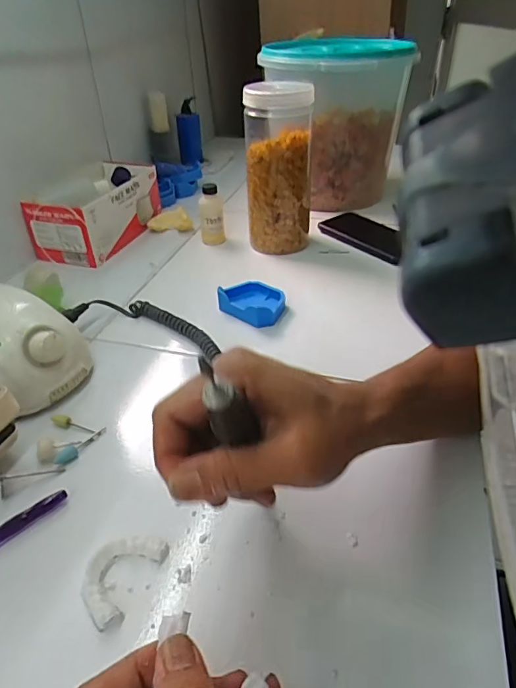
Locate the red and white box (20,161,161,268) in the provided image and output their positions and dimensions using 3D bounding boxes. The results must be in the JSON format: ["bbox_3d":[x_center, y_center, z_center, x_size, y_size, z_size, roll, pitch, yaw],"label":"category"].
[{"bbox_3d":[-0.242,-0.209,0.725,0.106,0.088,0.199,11,39,17],"label":"red and white box"}]

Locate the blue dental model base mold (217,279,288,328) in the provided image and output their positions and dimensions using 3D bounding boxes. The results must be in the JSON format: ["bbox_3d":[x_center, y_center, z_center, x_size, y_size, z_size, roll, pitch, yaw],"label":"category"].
[{"bbox_3d":[-0.002,-0.050,0.565,0.080,0.026,0.062,20,43,26],"label":"blue dental model base mold"}]

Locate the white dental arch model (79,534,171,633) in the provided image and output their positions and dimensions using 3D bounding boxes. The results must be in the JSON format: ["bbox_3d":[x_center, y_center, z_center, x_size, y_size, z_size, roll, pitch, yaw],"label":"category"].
[{"bbox_3d":[-0.090,0.148,0.307,0.037,0.011,0.060,17,41,23],"label":"white dental arch model"}]

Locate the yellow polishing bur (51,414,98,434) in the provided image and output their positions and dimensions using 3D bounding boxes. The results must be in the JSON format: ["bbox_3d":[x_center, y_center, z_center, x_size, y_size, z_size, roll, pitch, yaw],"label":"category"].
[{"bbox_3d":[-0.162,0.071,0.417,0.048,0.009,0.009,14,39,18],"label":"yellow polishing bur"}]

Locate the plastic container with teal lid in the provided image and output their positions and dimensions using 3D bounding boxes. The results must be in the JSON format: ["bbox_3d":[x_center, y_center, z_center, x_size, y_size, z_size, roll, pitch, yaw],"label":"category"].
[{"bbox_3d":[0.141,-0.371,0.812,0.234,0.238,0.201,-31,46,-32],"label":"plastic container with teal lid"}]

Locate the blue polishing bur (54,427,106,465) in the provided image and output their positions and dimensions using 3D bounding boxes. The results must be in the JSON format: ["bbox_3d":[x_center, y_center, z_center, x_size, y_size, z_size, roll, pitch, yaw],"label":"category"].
[{"bbox_3d":[-0.149,0.085,0.400,0.012,0.009,0.050,25,43,30],"label":"blue polishing bur"}]

